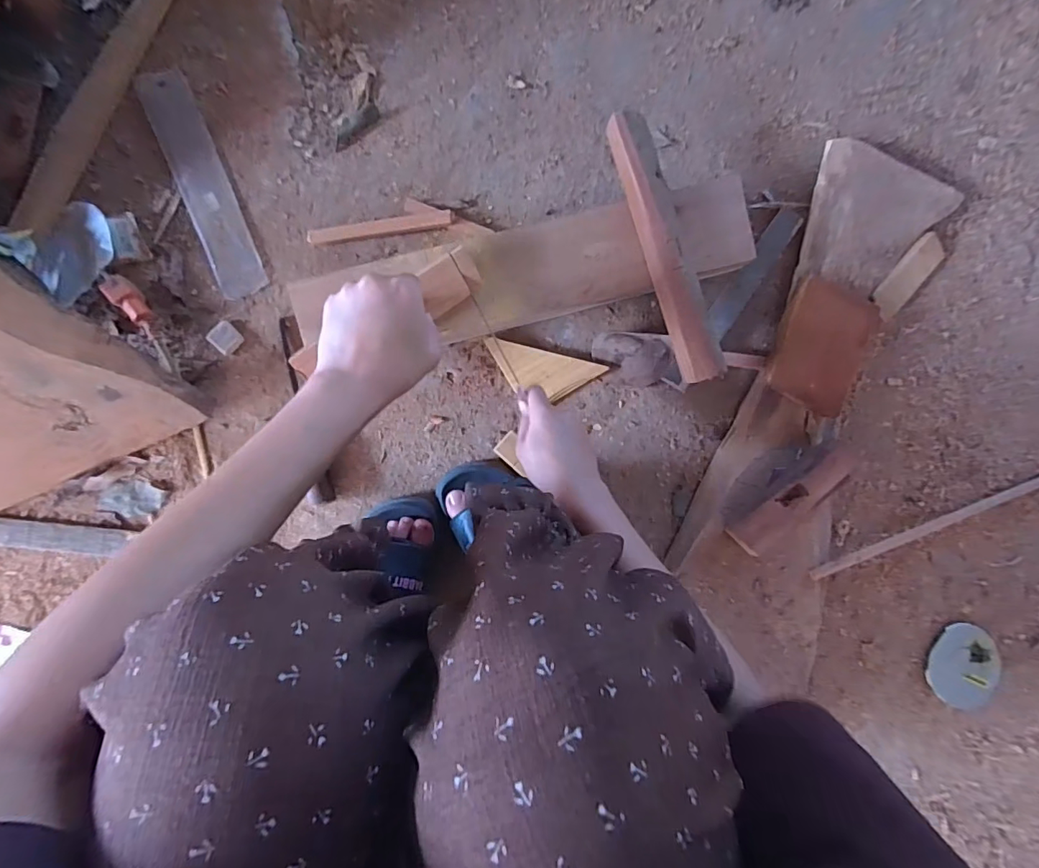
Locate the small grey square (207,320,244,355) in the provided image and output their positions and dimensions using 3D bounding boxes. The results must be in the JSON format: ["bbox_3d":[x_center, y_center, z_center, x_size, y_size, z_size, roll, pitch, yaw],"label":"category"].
[{"bbox_3d":[-0.351,-0.114,0.599,0.035,0.007,0.031,44,89,-4],"label":"small grey square"}]

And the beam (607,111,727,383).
[{"bbox_3d":[0.159,-0.197,0.538,0.046,0.027,0.286,-18,97,-1],"label":"beam"}]

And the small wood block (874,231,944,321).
[{"bbox_3d":[0.495,-0.202,0.637,0.047,0.011,0.111,36,94,-18],"label":"small wood block"}]

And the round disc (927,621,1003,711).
[{"bbox_3d":[0.609,0.318,0.682,0.100,0.016,0.108,0,92,-4],"label":"round disc"}]

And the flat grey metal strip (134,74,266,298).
[{"bbox_3d":[-0.368,-0.288,0.586,0.057,0.005,0.254,-21,97,-6],"label":"flat grey metal strip"}]

